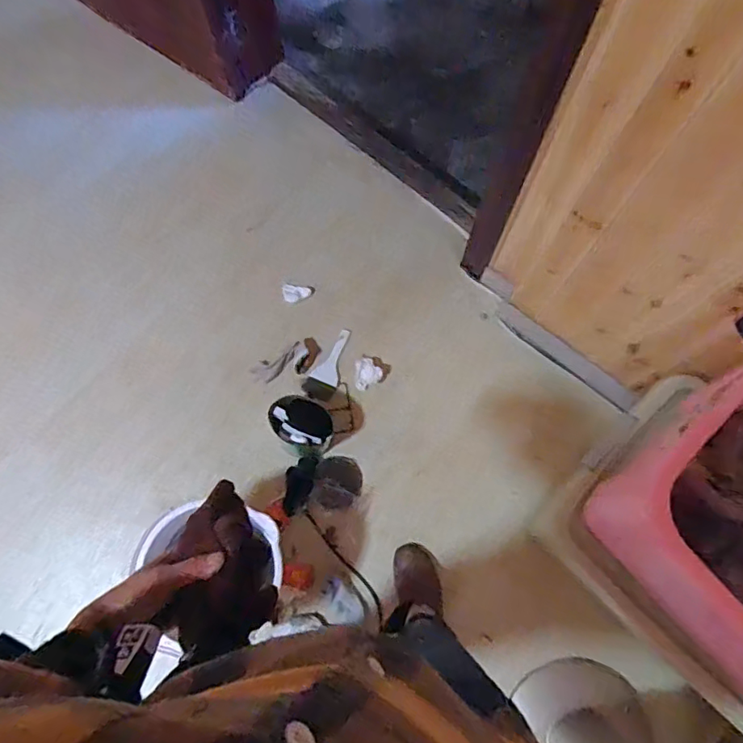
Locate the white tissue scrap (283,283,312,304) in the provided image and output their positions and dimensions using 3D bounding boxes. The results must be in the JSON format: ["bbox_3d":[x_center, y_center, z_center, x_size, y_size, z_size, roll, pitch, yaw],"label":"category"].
[{"bbox_3d":[-0.194,-0.199,1.395,0.070,0.007,0.046,5,72,-1],"label":"white tissue scrap"}]

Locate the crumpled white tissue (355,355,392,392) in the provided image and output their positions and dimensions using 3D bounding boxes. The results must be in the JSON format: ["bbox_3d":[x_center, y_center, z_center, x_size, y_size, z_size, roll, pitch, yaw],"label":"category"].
[{"bbox_3d":[-0.004,0.006,1.344,0.079,0.017,0.091,27,73,6],"label":"crumpled white tissue"}]

